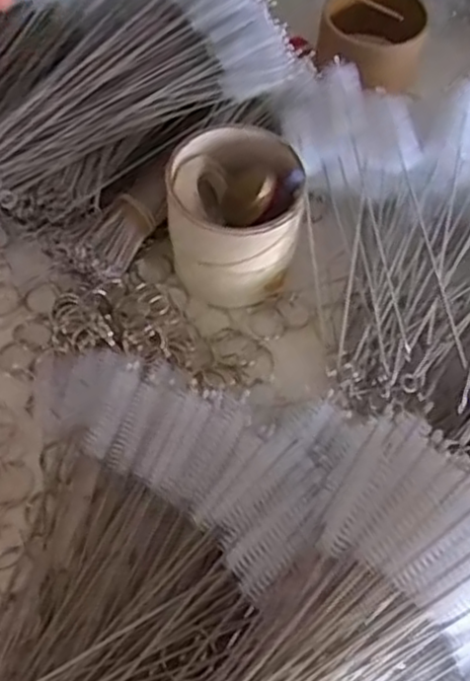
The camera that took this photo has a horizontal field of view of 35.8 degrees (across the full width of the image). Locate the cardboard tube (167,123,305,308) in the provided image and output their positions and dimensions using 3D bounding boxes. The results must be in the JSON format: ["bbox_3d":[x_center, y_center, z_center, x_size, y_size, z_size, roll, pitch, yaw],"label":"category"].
[{"bbox_3d":[0.000,-0.077,0.449,0.078,0.072,0.084,0,61,0],"label":"cardboard tube"}]

